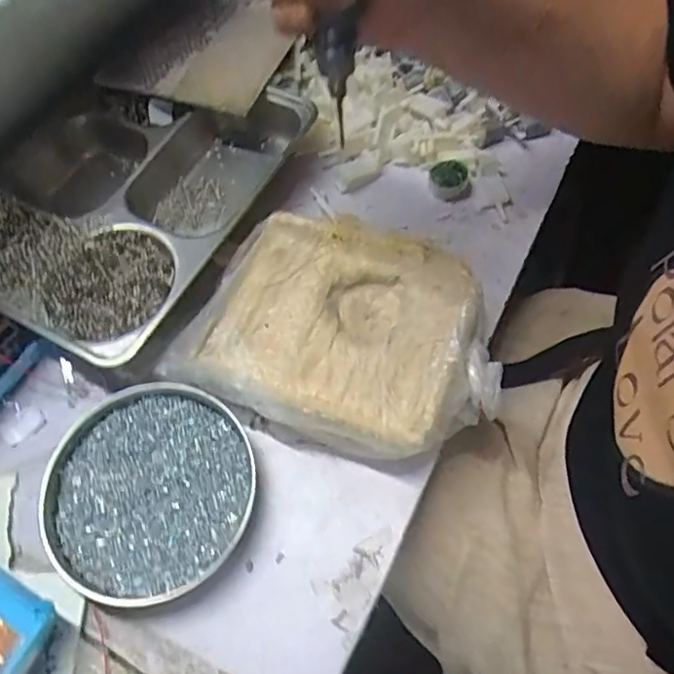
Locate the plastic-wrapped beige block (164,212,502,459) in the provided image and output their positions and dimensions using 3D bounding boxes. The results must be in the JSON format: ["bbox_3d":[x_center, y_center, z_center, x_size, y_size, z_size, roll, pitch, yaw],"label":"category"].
[{"bbox_3d":[0.003,-0.007,0.420,0.214,0.034,0.166,11,65,8],"label":"plastic-wrapped beige block"}]

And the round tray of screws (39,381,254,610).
[{"bbox_3d":[-0.125,0.100,0.383,0.131,0.019,0.135,-1,64,2],"label":"round tray of screws"}]

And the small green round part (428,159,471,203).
[{"bbox_3d":[0.096,-0.135,0.495,0.033,0.015,0.037,-9,64,-1],"label":"small green round part"}]

